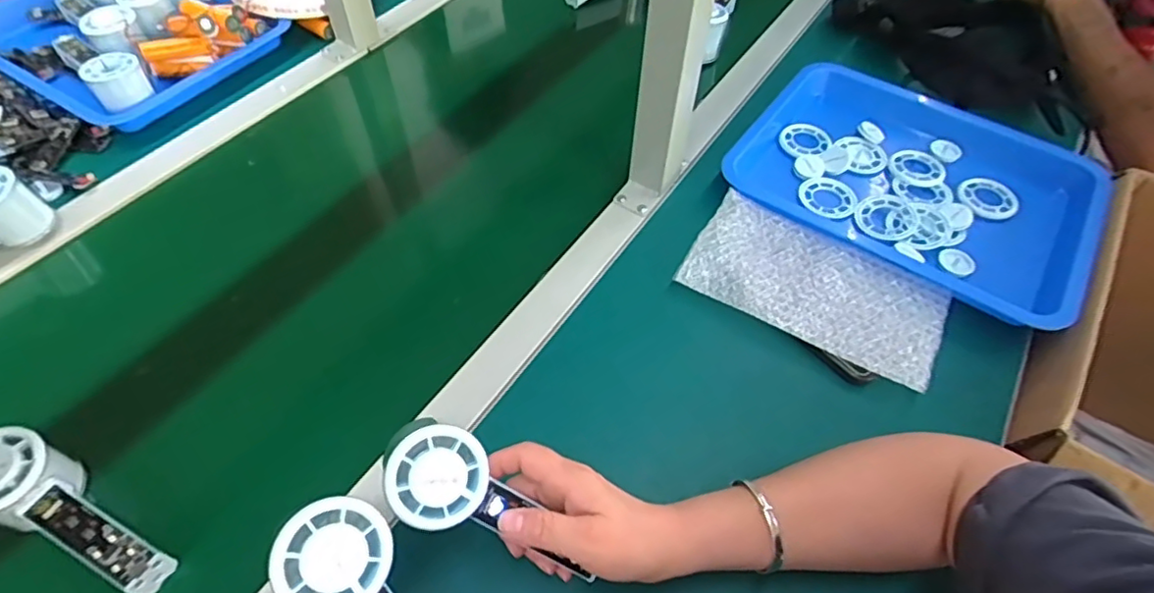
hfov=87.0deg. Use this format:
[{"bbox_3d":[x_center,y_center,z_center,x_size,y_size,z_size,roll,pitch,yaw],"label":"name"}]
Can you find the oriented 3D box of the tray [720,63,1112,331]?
[{"bbox_3d":[0.356,-0.135,0.638,0.323,0.035,0.297,29,57,18],"label":"tray"}]

